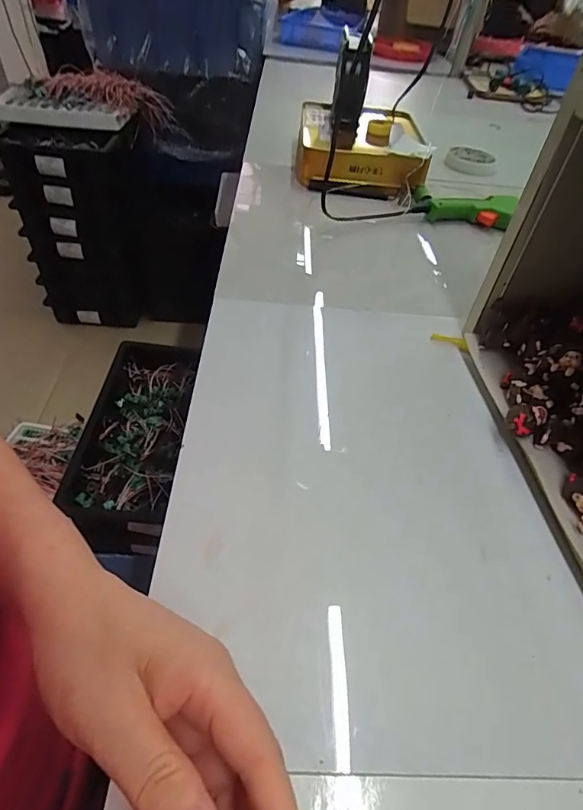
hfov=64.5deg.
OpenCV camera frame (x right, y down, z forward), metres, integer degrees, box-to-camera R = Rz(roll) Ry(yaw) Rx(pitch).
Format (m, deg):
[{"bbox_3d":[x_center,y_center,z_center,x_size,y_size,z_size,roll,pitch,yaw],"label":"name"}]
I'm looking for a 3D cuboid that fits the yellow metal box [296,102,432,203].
[{"bbox_3d":[0.112,-0.443,0.788,0.205,0.079,0.258,5,47,-1],"label":"yellow metal box"}]

